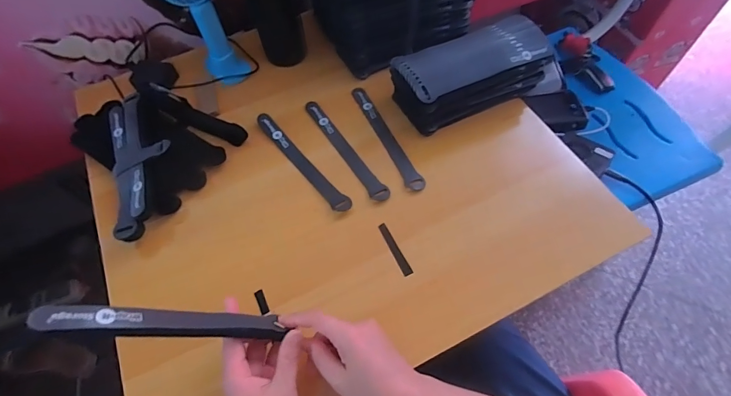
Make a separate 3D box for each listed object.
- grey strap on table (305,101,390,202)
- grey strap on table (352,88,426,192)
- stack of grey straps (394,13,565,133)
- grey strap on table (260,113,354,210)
[{"bbox_3d":[-0.031,-0.069,0.533,0.022,0.004,0.196,-31,63,-14],"label":"grey strap on table"},{"bbox_3d":[0.027,-0.088,0.545,0.022,0.004,0.196,-23,61,-10],"label":"grey strap on table"},{"bbox_3d":[0.148,-0.173,0.541,0.217,0.076,0.095,-23,62,-10],"label":"stack of grey straps"},{"bbox_3d":[-0.085,-0.051,0.522,0.023,0.007,0.193,-36,64,-16],"label":"grey strap on table"}]

